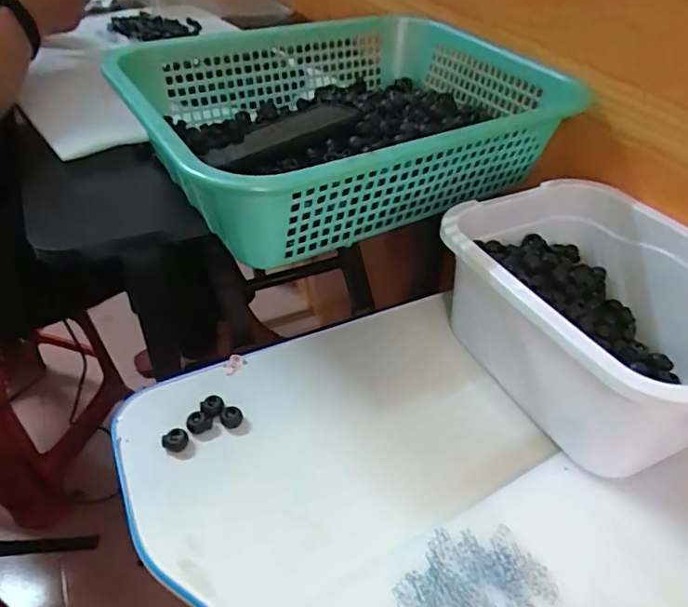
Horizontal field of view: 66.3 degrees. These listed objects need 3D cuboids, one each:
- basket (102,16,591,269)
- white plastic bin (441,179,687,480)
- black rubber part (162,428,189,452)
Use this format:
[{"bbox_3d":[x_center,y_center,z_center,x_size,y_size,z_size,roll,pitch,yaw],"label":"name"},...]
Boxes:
[{"bbox_3d":[0.000,-0.184,0.516,0.385,0.098,0.300,-21,47,-25],"label":"basket"},{"bbox_3d":[0.210,0.013,0.442,0.195,0.122,0.248,-15,45,-20],"label":"white plastic bin"},{"bbox_3d":[-0.132,0.106,0.410,0.018,0.012,0.014,3,42,0],"label":"black rubber part"}]

